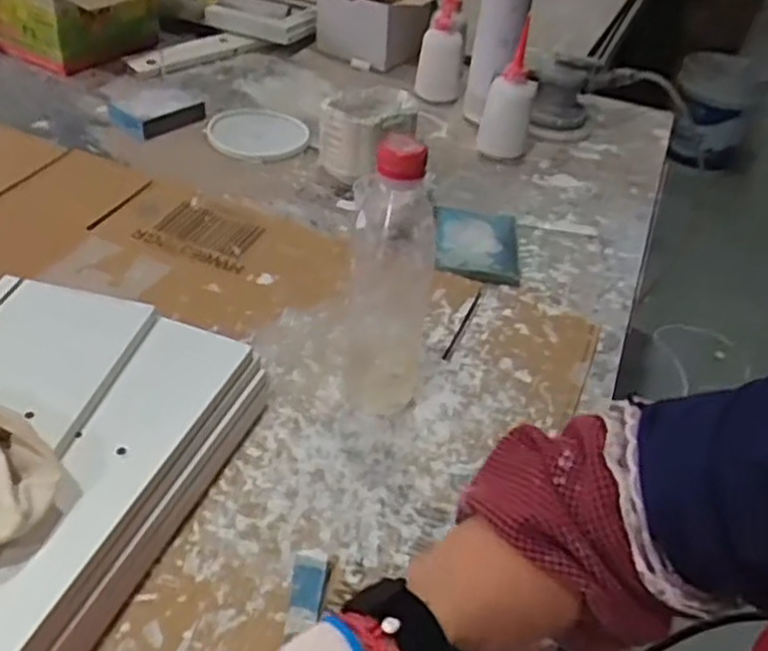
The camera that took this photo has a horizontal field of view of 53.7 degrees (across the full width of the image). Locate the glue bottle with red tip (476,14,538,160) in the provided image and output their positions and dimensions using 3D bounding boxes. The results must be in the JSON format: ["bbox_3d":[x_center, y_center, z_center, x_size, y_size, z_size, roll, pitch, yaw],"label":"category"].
[{"bbox_3d":[0.172,-0.306,1.020,0.065,0.150,0.058,15,40,10],"label":"glue bottle with red tip"}]

